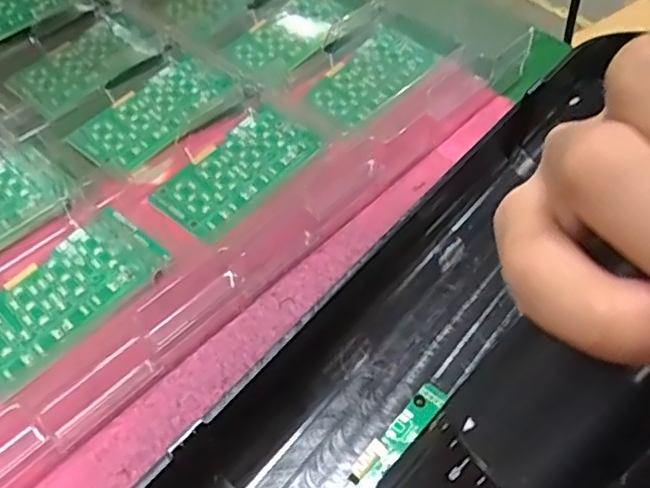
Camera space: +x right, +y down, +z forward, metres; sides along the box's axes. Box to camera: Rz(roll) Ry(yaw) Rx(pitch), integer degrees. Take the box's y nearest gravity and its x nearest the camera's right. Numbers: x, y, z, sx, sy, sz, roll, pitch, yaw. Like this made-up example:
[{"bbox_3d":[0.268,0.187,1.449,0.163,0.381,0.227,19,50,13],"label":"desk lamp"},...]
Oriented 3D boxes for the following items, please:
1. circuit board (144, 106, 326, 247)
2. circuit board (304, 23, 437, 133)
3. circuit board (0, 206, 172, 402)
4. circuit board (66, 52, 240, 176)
[{"bbox_3d":[-0.045,-0.040,0.344,0.049,0.008,0.087,38,58,21],"label":"circuit board"},{"bbox_3d":[0.028,-0.104,0.402,0.044,0.004,0.085,37,66,22],"label":"circuit board"},{"bbox_3d":[-0.119,0.022,0.290,0.047,0.008,0.092,36,58,20],"label":"circuit board"},{"bbox_3d":[-0.096,-0.078,0.375,0.046,0.009,0.097,35,58,19],"label":"circuit board"}]

